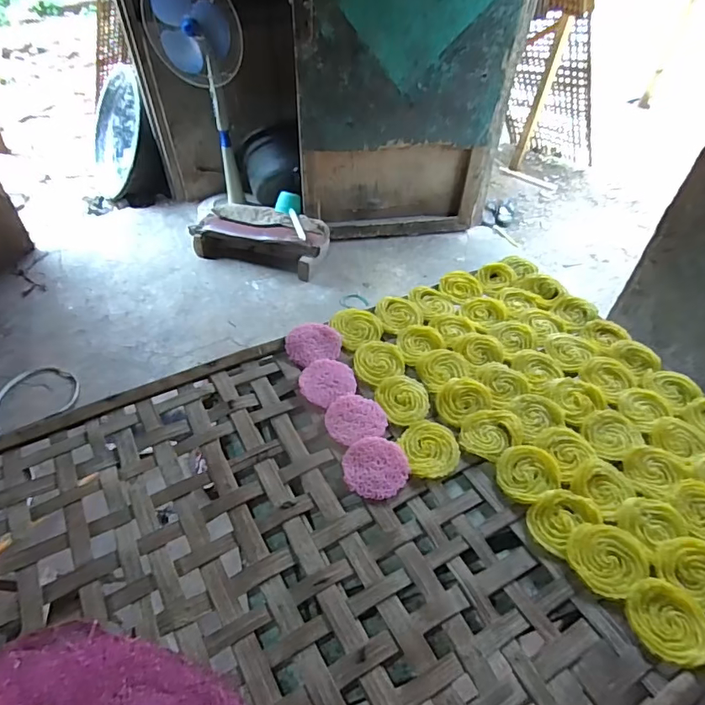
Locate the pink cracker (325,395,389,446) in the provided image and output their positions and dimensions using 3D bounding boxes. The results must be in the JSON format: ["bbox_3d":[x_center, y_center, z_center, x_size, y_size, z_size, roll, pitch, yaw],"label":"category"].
[{"bbox_3d":[0.004,0.086,0.636,0.075,0.008,0.072,1,47,-1],"label":"pink cracker"}]

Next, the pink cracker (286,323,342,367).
[{"bbox_3d":[-0.057,-0.014,0.717,0.080,0.013,0.068,-8,48,-9],"label":"pink cracker"}]

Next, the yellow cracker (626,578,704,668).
[{"bbox_3d":[0.311,0.260,0.471,0.070,0.012,0.076,-8,48,-10],"label":"yellow cracker"}]

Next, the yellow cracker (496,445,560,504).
[{"bbox_3d":[0.212,0.143,0.584,0.075,0.008,0.064,-20,51,-20],"label":"yellow cracker"}]

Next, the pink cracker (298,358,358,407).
[{"bbox_3d":[-0.036,0.039,0.677,0.076,0.010,0.077,1,47,-1],"label":"pink cracker"}]

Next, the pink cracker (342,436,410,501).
[{"bbox_3d":[0.028,0.139,0.587,0.077,0.010,0.077,1,47,-1],"label":"pink cracker"}]

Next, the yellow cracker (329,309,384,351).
[{"bbox_3d":[0.008,-0.042,0.747,0.074,0.007,0.079,-16,50,-16],"label":"yellow cracker"}]

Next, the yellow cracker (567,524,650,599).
[{"bbox_3d":[0.269,0.215,0.514,0.073,0.008,0.070,1,47,-1],"label":"yellow cracker"}]

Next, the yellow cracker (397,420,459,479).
[{"bbox_3d":[0.098,0.120,0.607,0.067,0.007,0.078,-10,48,-11],"label":"yellow cracker"}]

